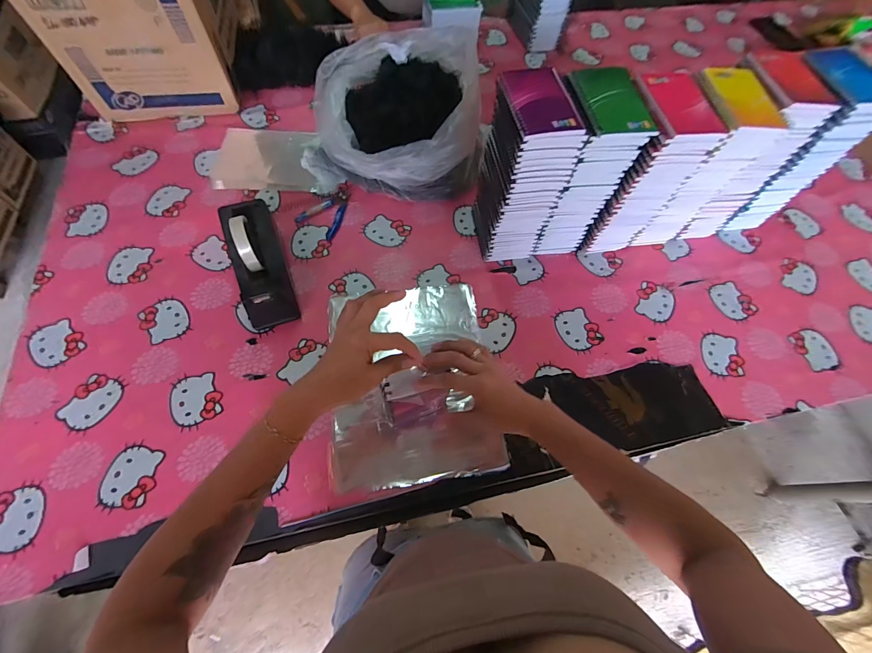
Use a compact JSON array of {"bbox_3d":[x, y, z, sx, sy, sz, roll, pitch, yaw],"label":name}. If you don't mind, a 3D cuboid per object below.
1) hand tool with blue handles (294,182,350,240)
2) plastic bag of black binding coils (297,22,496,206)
[{"bbox_3d":[-0.203,-0.238,0.723,0.075,0.022,0.133,28,65,10],"label":"hand tool with blue handles"},{"bbox_3d":[-0.072,-0.425,0.735,0.331,0.179,0.300,14,64,3],"label":"plastic bag of black binding coils"}]

